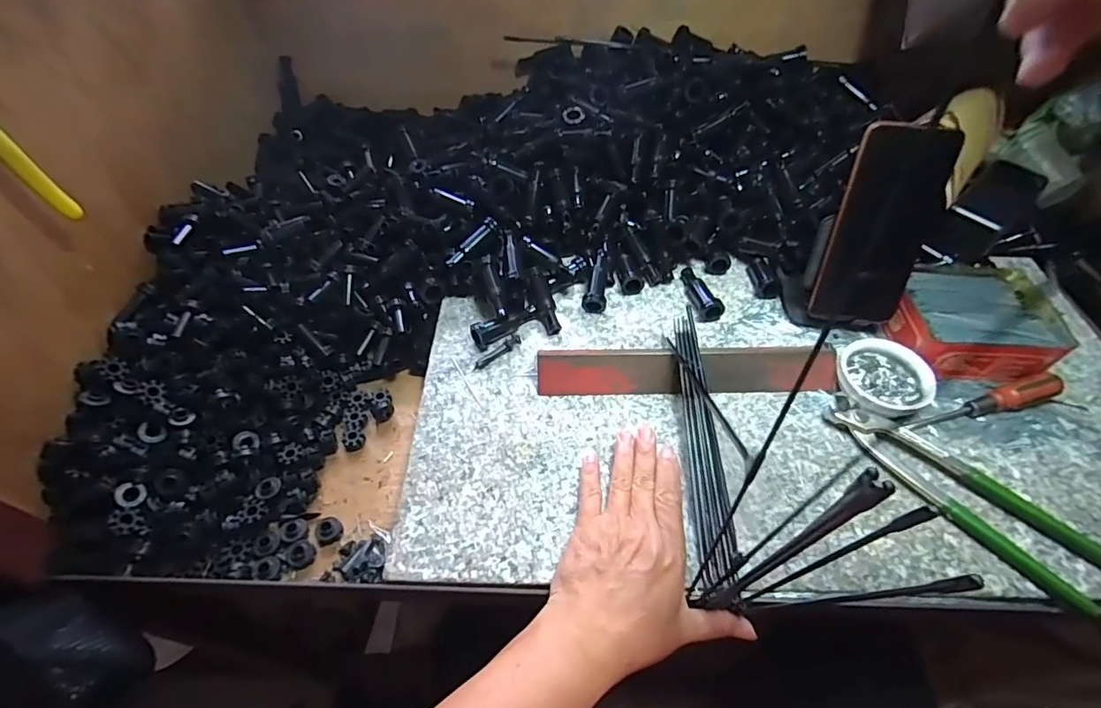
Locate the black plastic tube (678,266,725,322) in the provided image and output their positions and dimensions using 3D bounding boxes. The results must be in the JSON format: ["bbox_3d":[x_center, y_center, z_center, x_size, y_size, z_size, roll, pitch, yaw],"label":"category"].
[{"bbox_3d":[0.149,-0.063,0.504,0.022,0.020,0.070,-11,53,-9],"label":"black plastic tube"}]

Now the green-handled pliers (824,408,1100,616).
[{"bbox_3d":[0.314,0.098,0.382,0.065,0.017,0.187,-33,59,-24],"label":"green-handled pliers"}]

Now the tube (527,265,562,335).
[{"bbox_3d":[-0.006,-0.052,0.483,0.019,0.013,0.069,-15,77,-12],"label":"tube"}]

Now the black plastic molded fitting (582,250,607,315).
[{"bbox_3d":[0.046,-0.075,0.501,0.022,0.017,0.067,7,68,5],"label":"black plastic molded fitting"}]

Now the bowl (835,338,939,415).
[{"bbox_3d":[0.281,0.023,0.429,0.068,0.027,0.071,0,52,0],"label":"bowl"}]

